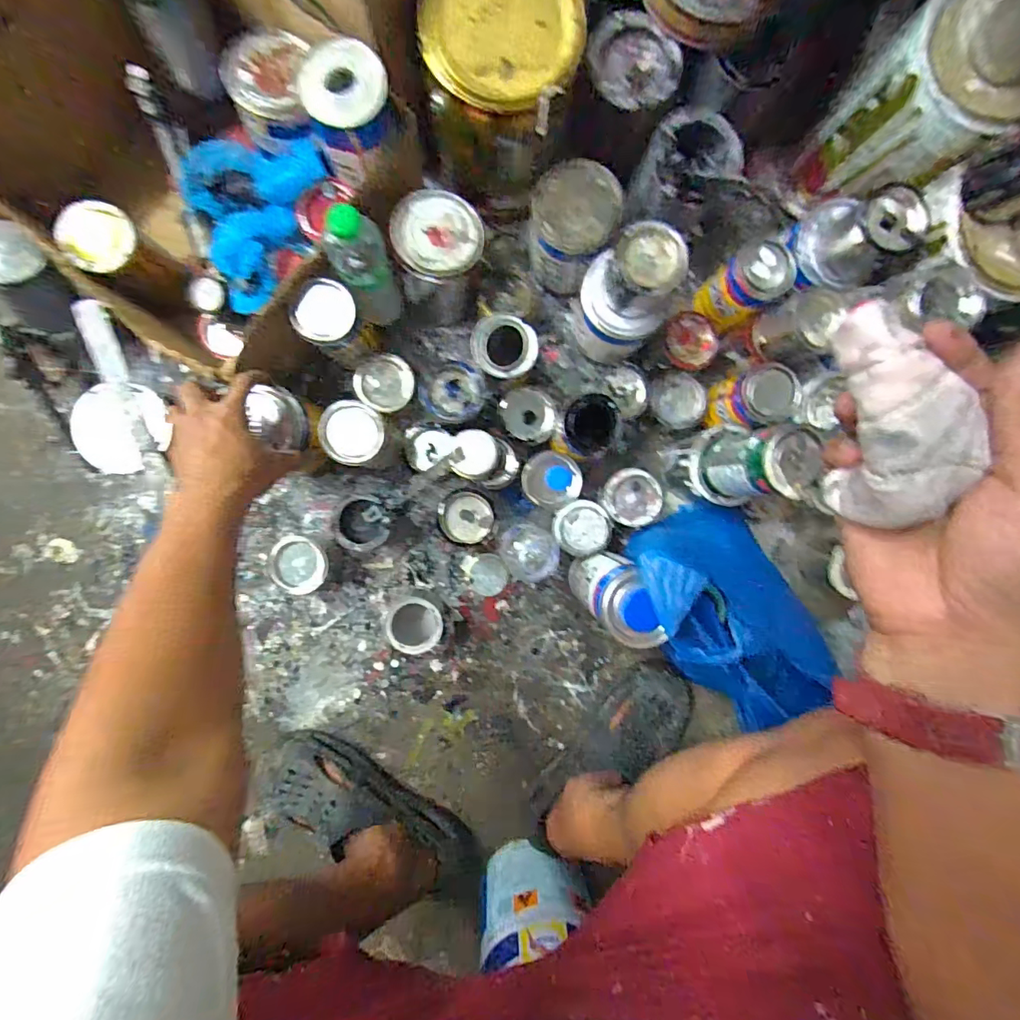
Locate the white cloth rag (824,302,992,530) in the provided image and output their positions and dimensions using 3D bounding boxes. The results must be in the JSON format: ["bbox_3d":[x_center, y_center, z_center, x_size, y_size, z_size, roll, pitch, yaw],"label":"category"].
[{"bbox_3d":[0.172,-0.046,0.223,0.043,0.045,0.096,-25,111,-3],"label":"white cloth rag"}]

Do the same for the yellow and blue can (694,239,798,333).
[{"bbox_3d":[0.295,-0.281,0.621,0.079,0.102,0.073,-38,93,-2],"label":"yellow and blue can"}]

